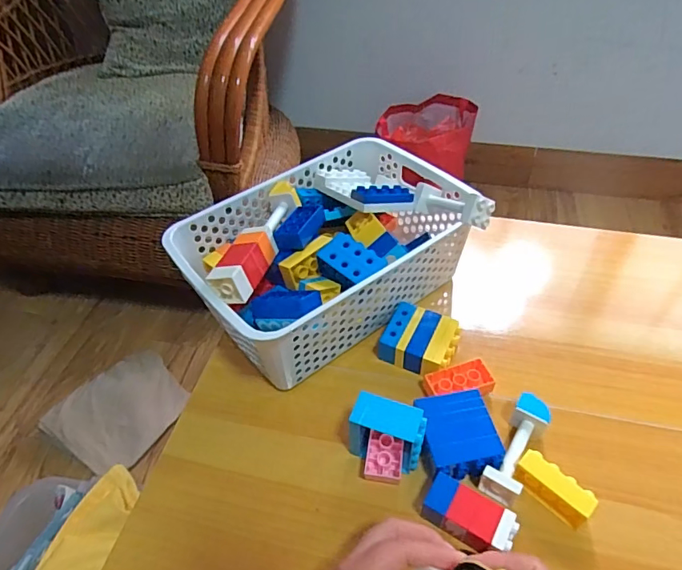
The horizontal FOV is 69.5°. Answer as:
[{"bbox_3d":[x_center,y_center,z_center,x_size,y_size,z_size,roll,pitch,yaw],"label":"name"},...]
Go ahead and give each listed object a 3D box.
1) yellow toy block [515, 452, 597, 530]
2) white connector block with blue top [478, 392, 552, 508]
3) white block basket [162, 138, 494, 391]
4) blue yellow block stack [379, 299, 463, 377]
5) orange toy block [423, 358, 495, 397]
[{"bbox_3d":[0.180,0.170,0.414,0.062,0.026,0.023,34,56,30],"label":"yellow toy block"},{"bbox_3d":[0.162,0.146,0.450,0.032,0.033,0.103,25,52,23],"label":"white connector block with blue top"},{"bbox_3d":[-0.016,-0.046,0.568,0.315,0.110,0.223,-27,51,-21],"label":"white block basket"},{"bbox_3d":[0.085,0.061,0.528,0.071,0.032,0.069,21,51,21],"label":"blue yellow block stack"},{"bbox_3d":[0.119,0.100,0.498,0.066,0.020,0.036,-11,47,-8],"label":"orange toy block"}]

